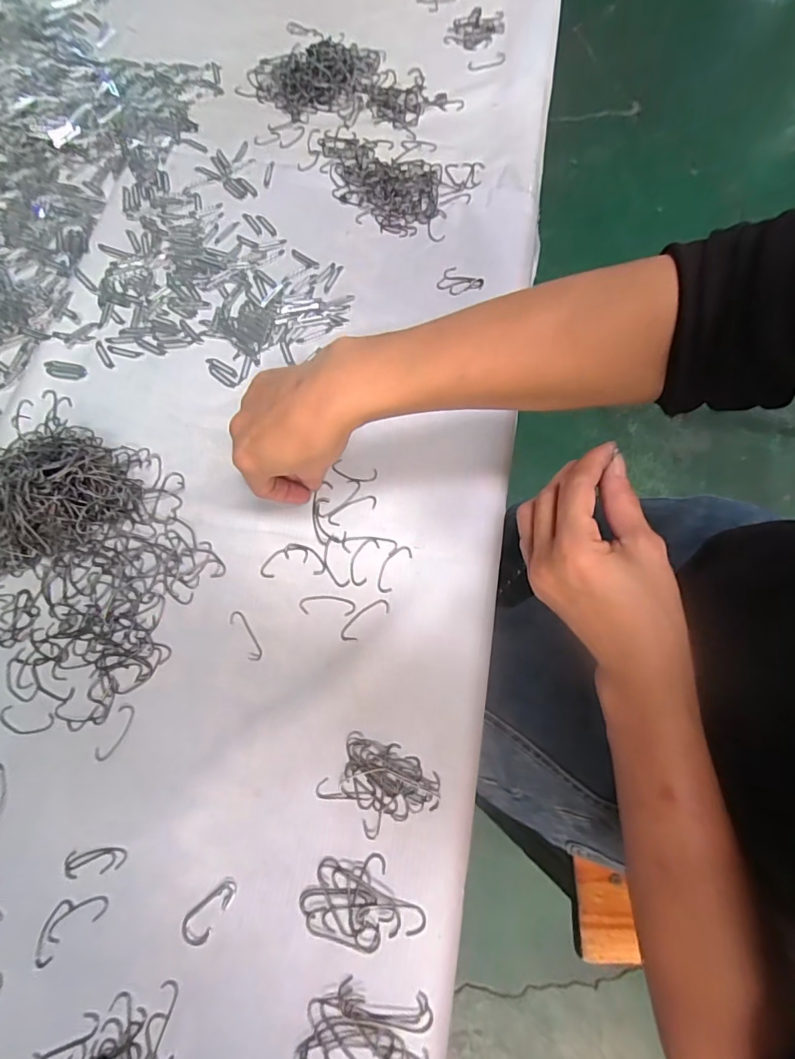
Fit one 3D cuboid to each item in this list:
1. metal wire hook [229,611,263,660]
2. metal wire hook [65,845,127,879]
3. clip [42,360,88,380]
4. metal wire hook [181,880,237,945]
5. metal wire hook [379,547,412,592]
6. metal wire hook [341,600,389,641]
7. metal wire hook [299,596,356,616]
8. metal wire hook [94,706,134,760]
[{"bbox_3d":[-0.109,0.076,0.339,0.011,0.004,0.039,-32,75,-10],"label":"metal wire hook"},{"bbox_3d":[-0.189,0.207,0.293,0.038,0.004,0.015,-7,72,-3],"label":"metal wire hook"},{"bbox_3d":[-0.287,-0.137,0.407,0.034,0.005,0.016,5,72,2],"label":"clip"},{"bbox_3d":[-0.114,0.230,0.284,0.017,0.004,0.037,34,75,10],"label":"metal wire hook"},{"bbox_3d":[-0.004,0.029,0.354,0.016,0.004,0.038,29,74,9],"label":"metal wire hook"},{"bbox_3d":[-0.024,0.066,0.341,0.041,0.004,0.014,-40,76,-12],"label":"metal wire hook"},{"bbox_3d":[-0.052,0.055,0.344,0.041,0.004,0.014,2,72,1],"label":"metal wire hook"},{"bbox_3d":[-0.191,0.137,0.318,0.013,0.004,0.037,21,73,6],"label":"metal wire hook"}]

